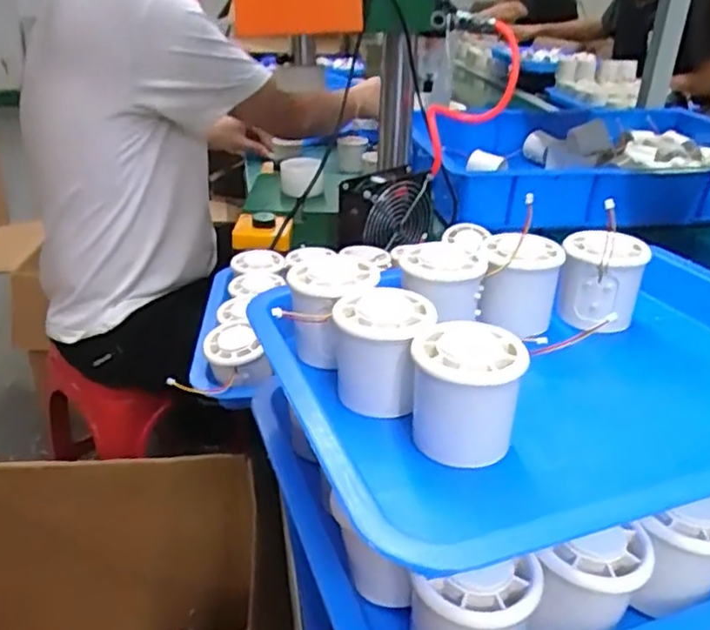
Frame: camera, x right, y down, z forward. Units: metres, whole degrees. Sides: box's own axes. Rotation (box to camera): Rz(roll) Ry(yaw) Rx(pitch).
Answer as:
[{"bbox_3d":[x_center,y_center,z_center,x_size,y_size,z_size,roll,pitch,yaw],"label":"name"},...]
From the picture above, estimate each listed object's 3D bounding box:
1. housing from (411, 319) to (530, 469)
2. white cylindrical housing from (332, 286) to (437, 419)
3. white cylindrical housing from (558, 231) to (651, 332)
[{"bbox_3d":[0.058,0.040,0.357,0.053,0.060,0.053,2,28,-1],"label":"housing"},{"bbox_3d":[0.016,0.020,0.393,0.052,0.058,0.053,2,28,-1],"label":"white cylindrical housing"},{"bbox_3d":[0.174,-0.025,0.482,0.057,0.063,0.052,10,29,14],"label":"white cylindrical housing"}]

